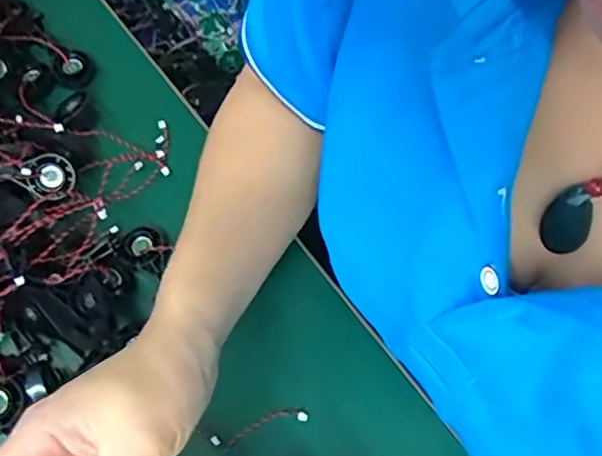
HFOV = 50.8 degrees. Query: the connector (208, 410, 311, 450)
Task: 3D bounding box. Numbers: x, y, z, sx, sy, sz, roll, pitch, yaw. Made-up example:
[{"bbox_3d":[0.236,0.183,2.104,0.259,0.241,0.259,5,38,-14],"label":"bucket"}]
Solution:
[{"bbox_3d":[-0.025,0.117,0.374,0.058,0.010,0.011,-18,68,-5],"label":"connector"}]

